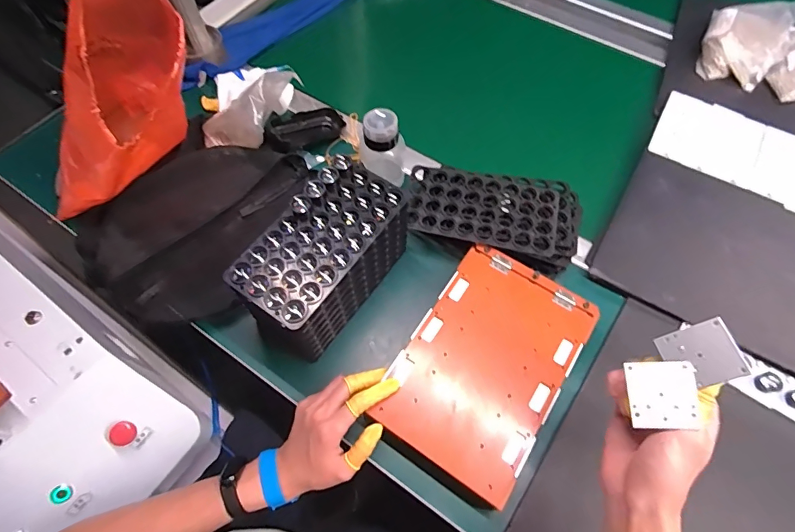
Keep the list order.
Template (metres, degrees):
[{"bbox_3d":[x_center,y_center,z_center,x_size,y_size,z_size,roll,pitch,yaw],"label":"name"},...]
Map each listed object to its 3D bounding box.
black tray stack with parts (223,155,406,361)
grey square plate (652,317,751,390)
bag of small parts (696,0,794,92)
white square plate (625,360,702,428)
[{"bbox_3d":[-0.083,-0.004,0.510,0.100,0.135,0.194,30,67,15],"label":"black tray stack with parts"},{"bbox_3d":[0.225,0.066,0.325,0.047,0.005,0.043,-29,60,28],"label":"grey square plate"},{"bbox_3d":[0.579,-0.380,0.724,0.120,0.039,0.180,35,68,17],"label":"bag of small parts"},{"bbox_3d":[0.198,0.095,0.326,0.045,0.004,0.046,-6,69,20],"label":"white square plate"}]

